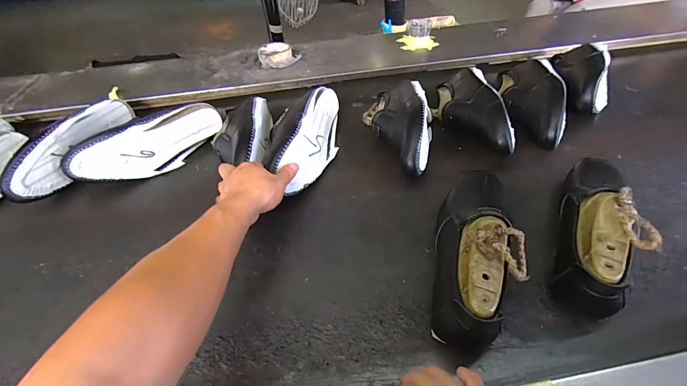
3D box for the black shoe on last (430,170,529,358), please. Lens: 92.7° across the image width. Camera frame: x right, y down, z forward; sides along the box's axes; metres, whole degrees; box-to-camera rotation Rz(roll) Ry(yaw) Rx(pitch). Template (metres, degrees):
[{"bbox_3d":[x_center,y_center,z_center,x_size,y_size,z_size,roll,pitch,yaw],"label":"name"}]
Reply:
[{"bbox_3d":[0.168,0.058,0.411,0.091,0.106,0.252,8,47,12],"label":"black shoe on last"}]

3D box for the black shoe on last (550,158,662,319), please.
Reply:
[{"bbox_3d":[0.336,0.027,0.428,0.076,0.111,0.249,19,50,21],"label":"black shoe on last"}]

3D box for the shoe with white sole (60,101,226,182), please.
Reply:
[{"bbox_3d":[-0.361,-0.090,0.616,0.266,0.084,0.060,-36,54,-27],"label":"shoe with white sole"}]

